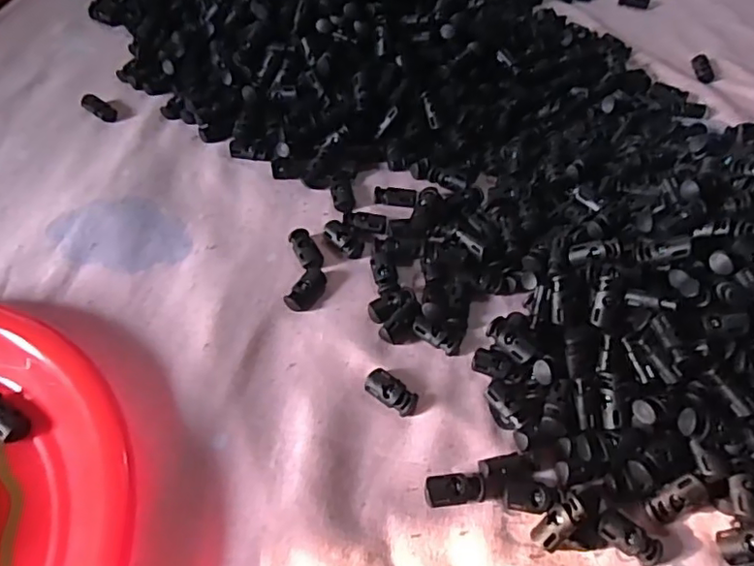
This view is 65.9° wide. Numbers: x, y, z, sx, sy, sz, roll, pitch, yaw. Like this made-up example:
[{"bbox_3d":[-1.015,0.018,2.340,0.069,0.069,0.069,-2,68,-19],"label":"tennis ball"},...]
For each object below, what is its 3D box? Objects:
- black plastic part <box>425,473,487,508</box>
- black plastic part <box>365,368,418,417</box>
[{"bbox_3d":[0.036,0.096,0.269,0.027,0.008,0.014,-4,54,-6],"label":"black plastic part"},{"bbox_3d":[0.007,0.056,0.297,0.027,0.009,0.013,35,59,21],"label":"black plastic part"}]

